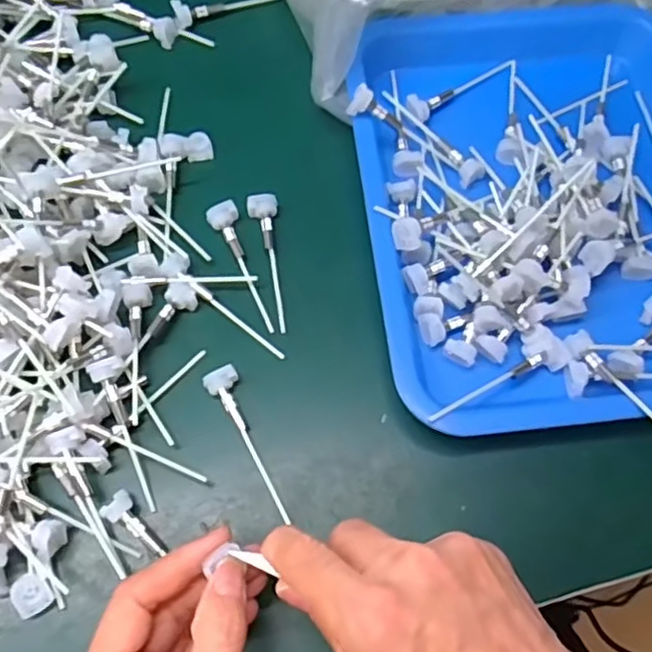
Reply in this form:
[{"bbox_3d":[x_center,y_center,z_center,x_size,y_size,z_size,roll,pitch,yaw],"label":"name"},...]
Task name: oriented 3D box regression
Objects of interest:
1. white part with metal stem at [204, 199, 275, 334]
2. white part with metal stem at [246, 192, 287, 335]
[{"bbox_3d":[-0.047,-0.037,0.392,0.018,0.009,0.087,-24,70,-11],"label":"white part with metal stem"},{"bbox_3d":[-0.036,-0.039,0.393,0.018,0.009,0.089,-5,67,-4],"label":"white part with metal stem"}]

